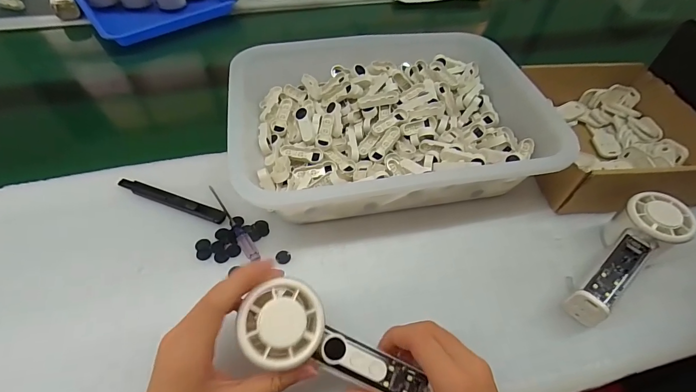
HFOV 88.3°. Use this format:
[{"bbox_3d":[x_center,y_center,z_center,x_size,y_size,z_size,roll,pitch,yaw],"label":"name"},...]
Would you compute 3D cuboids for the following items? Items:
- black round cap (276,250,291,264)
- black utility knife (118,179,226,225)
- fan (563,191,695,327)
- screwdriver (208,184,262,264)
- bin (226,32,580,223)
[{"bbox_3d":[-0.066,0.062,0.365,0.015,0.004,0.016,1,52,-1],"label":"black round cap"},{"bbox_3d":[-0.199,0.005,0.401,0.137,0.007,0.017,18,53,11],"label":"black utility knife"},{"bbox_3d":[0.262,0.057,0.346,0.148,0.060,0.052,-28,58,-23],"label":"fan"},{"bbox_3d":[-0.127,0.026,0.389,0.012,0.009,0.119,-29,58,-23],"label":"screwdriver"},{"bbox_3d":[0.042,-0.106,0.450,0.349,0.081,0.278,-6,52,-7],"label":"bin"}]

